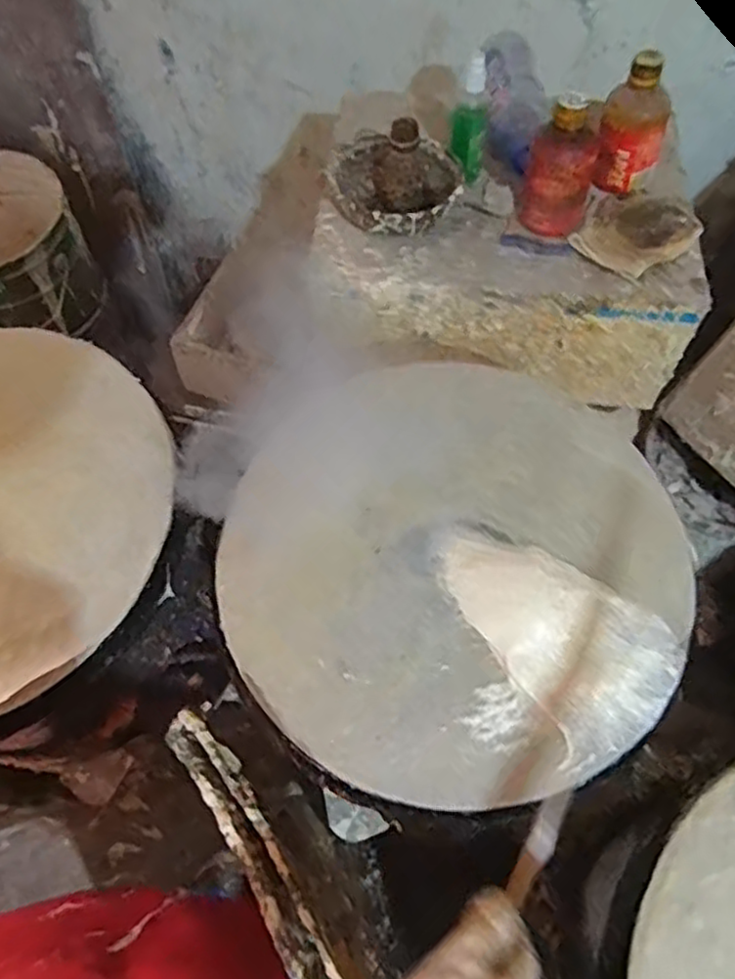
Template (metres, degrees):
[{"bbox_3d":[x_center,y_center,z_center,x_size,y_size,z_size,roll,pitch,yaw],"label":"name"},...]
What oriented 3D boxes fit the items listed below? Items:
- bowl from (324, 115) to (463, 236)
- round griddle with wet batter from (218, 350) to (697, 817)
[{"bbox_3d":[0.030,-0.341,0.744,0.135,0.091,0.144,-1,63,1],"label":"bowl"},{"bbox_3d":[0.070,0.049,0.554,0.362,0.036,0.365,-1,64,1],"label":"round griddle with wet batter"}]

